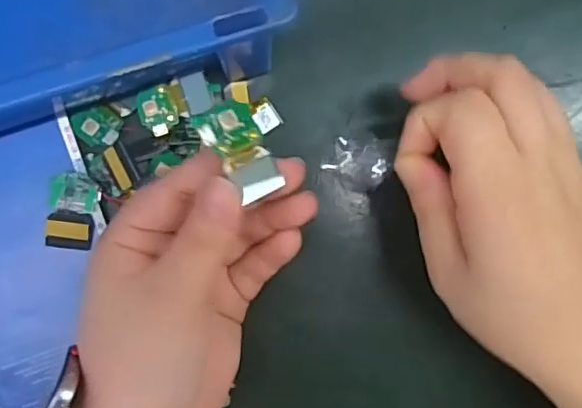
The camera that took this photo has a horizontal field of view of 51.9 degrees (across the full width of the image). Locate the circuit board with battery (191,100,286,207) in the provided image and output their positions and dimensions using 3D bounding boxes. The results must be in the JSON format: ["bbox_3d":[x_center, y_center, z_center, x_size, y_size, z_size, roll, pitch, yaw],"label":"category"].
[{"bbox_3d":[-0.019,-0.021,0.232,0.024,0.004,0.038,-40,106,-32],"label":"circuit board with battery"}]

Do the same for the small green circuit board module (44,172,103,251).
[{"bbox_3d":[-0.109,0.004,0.301,0.023,0.010,0.038,13,88,-1],"label":"small green circuit board module"}]

